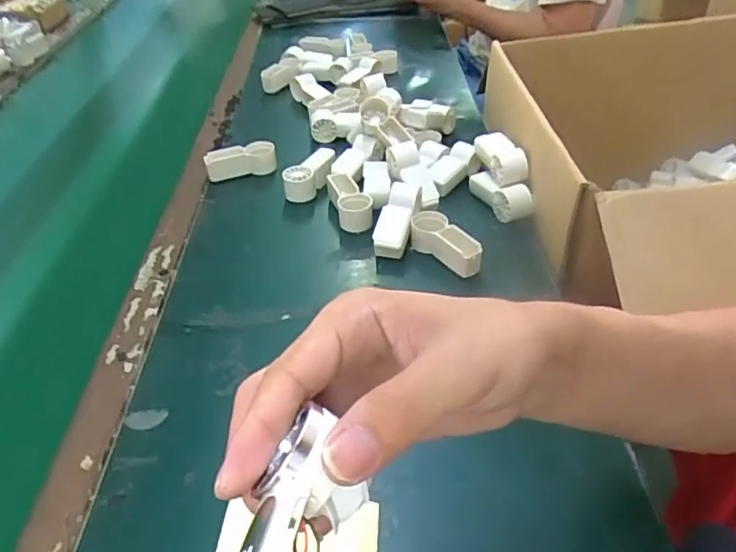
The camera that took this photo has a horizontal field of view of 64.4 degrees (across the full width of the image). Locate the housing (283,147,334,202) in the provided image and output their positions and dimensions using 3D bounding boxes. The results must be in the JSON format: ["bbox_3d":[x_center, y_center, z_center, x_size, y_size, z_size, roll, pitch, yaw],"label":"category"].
[{"bbox_3d":[-0.071,-0.128,0.753,0.043,0.044,0.092,16,44,23],"label":"housing"}]

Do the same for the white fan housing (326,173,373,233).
[{"bbox_3d":[-0.022,-0.089,0.692,0.041,0.033,0.090,-10,40,-8],"label":"white fan housing"}]

